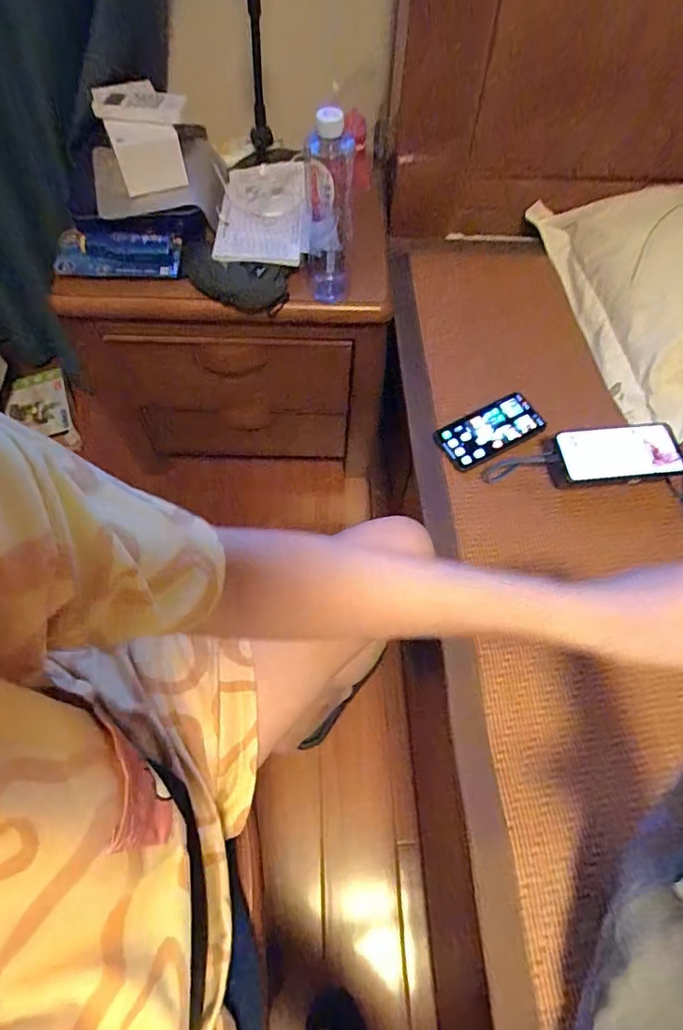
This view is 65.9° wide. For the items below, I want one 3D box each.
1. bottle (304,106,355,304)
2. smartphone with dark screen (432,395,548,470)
[{"bbox_3d":[-0.018,-0.408,0.712,0.061,0.241,0.075,0,62,-2],"label":"bottle"},{"bbox_3d":[0.214,-0.120,0.740,0.151,0.013,0.072,-27,67,-15],"label":"smartphone with dark screen"}]

